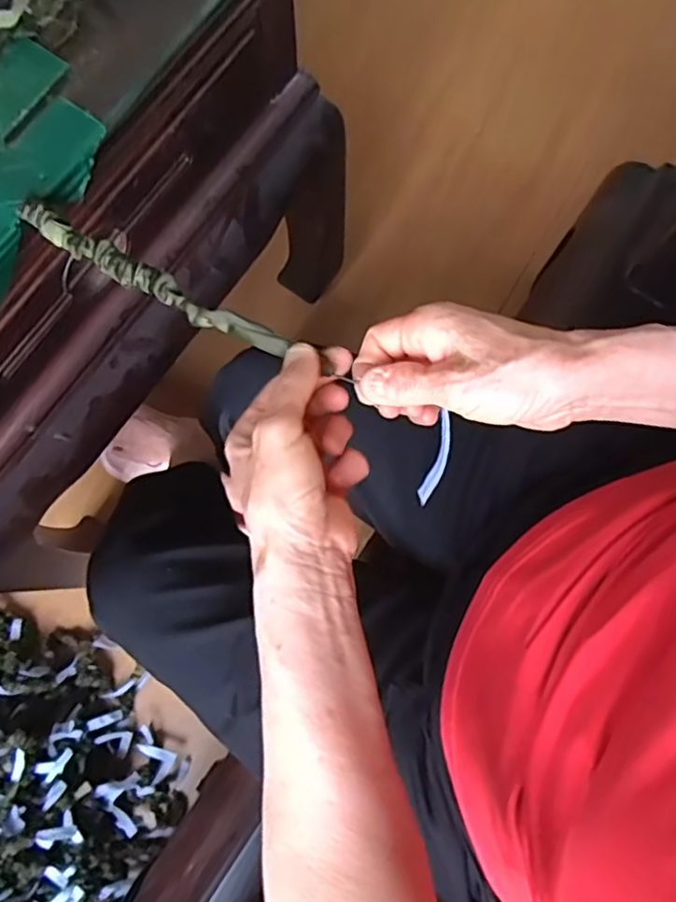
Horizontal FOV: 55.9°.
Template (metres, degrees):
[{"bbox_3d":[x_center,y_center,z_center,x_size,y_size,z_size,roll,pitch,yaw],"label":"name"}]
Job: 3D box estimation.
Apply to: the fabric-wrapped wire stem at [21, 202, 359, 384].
[{"bbox_3d":[-0.110,-0.100,0.376,0.187,0.014,0.017,29,81,11],"label":"fabric-wrapped wire stem"}]

